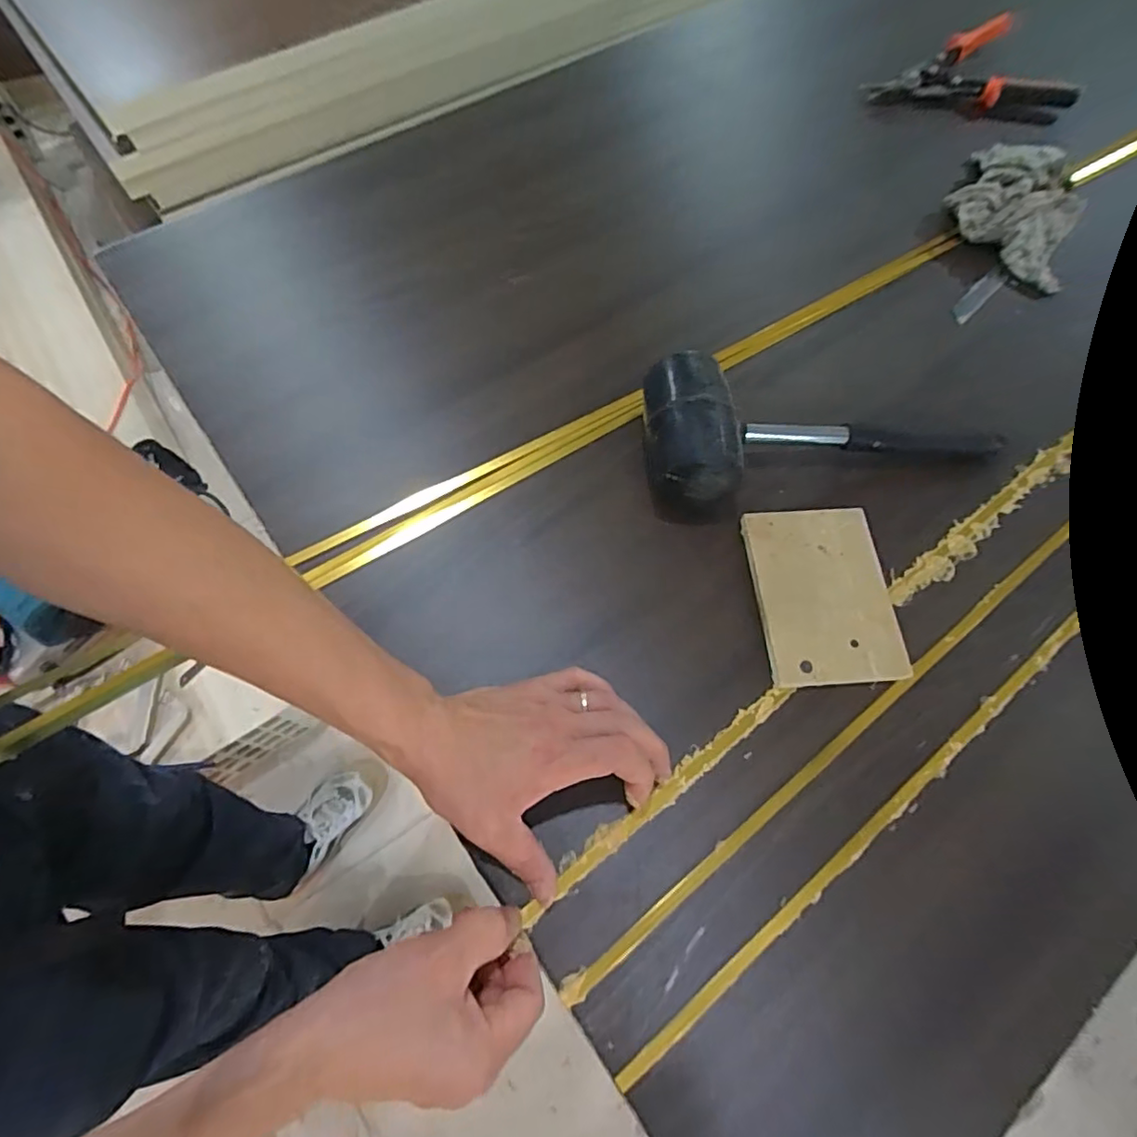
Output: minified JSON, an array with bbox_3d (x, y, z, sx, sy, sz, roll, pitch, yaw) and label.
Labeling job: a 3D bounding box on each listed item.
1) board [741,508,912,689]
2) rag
[{"bbox_3d":[0.193,0.019,0.449,0.099,0.010,0.138,-3,67,-4],"label":"board"},{"bbox_3d":[0.470,-0.389,0.619,0.120,0.048,0.190,20,68,6],"label":"rag"}]

